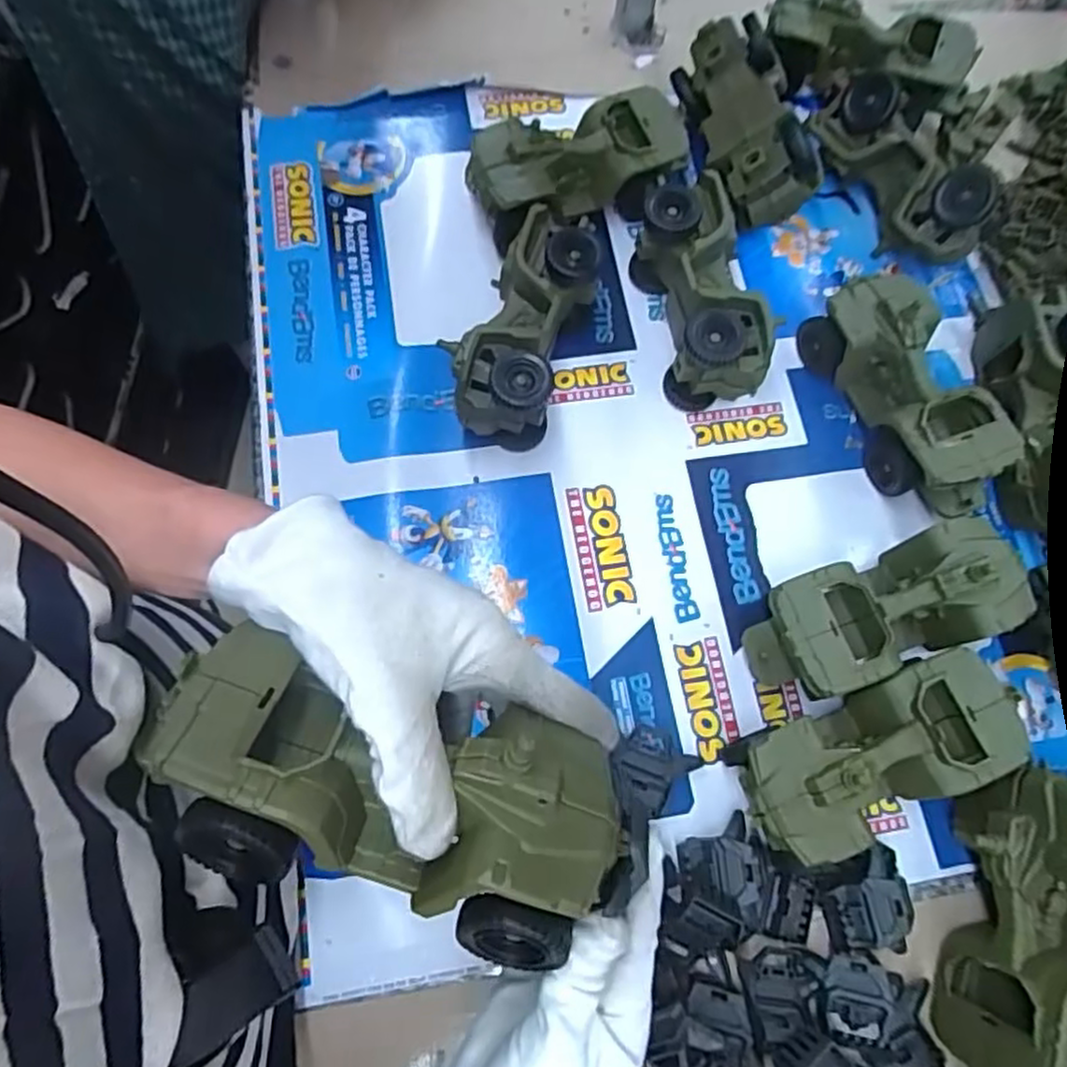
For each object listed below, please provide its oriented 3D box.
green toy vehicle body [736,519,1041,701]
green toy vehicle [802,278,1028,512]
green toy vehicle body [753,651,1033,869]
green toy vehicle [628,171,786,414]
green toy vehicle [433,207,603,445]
[{"bbox_3d":[0.238,0.055,0.495,0.179,0.080,0.077,-20,73,-8],"label":"green toy vehicle body"},{"bbox_3d":[0.284,-0.105,0.549,0.083,0.079,0.183,-23,74,-9],"label":"green toy vehicle"},{"bbox_3d":[0.220,0.142,0.465,0.175,0.078,0.079,-21,74,-9],"label":"green toy vehicle body"},{"bbox_3d":[0.131,-0.186,0.569,0.069,0.080,0.170,-10,72,-6],"label":"green toy vehicle"},{"bbox_3d":[-0.008,-0.163,0.555,0.087,0.081,0.183,14,72,3],"label":"green toy vehicle"}]

